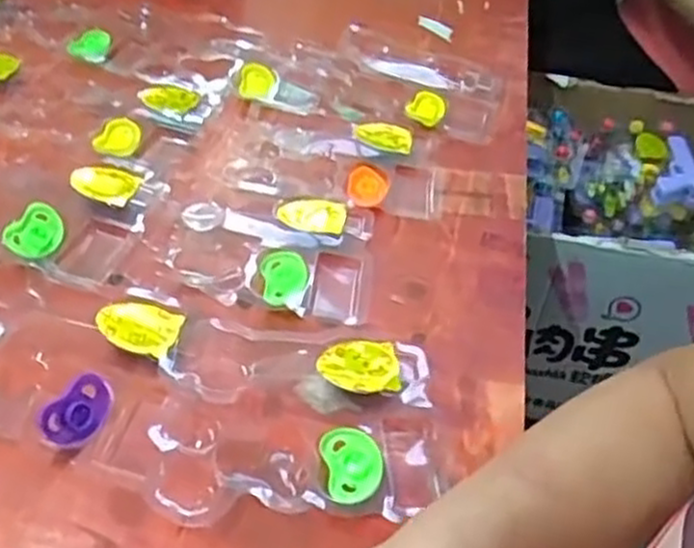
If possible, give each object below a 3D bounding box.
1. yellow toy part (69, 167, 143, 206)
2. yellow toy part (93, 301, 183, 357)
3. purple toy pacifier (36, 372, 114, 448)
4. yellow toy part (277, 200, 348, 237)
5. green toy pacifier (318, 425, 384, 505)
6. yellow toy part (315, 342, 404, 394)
[{"bbox_3d":[-0.188,-0.070,0.597,0.052,0.012,0.032,19,46,11],"label":"yellow toy part"},{"bbox_3d":[-0.136,0.035,0.501,0.052,0.013,0.039,16,44,-9],"label":"yellow toy part"},{"bbox_3d":[-0.159,0.082,0.454,0.031,0.016,0.048,48,58,-14],"label":"purple toy pacifier"},{"bbox_3d":[-0.027,-0.046,0.592,0.053,0.017,0.032,17,46,9],"label":"yellow toy part"},{"bbox_3d":[0.003,0.112,0.449,0.035,0.011,0.046,-1,46,-9],"label":"green toy pacifier"},{"bbox_3d":[0.008,0.060,0.493,0.052,0.007,0.037,0,48,-11],"label":"yellow toy part"}]

